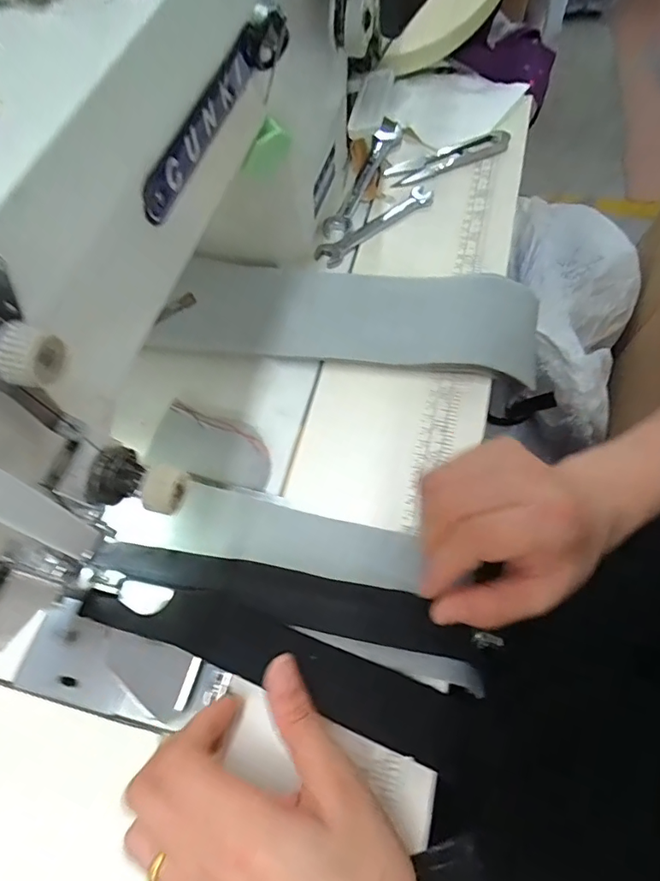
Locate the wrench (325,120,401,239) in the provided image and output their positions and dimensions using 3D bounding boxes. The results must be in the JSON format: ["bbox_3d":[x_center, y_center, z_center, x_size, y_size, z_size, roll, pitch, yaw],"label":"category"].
[{"bbox_3d":[0.030,-0.234,0.438,0.024,0.013,0.136,23,67,9],"label":"wrench"}]

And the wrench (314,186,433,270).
[{"bbox_3d":[0.039,-0.181,0.415,0.115,0.010,0.024,-37,71,-17],"label":"wrench"}]

